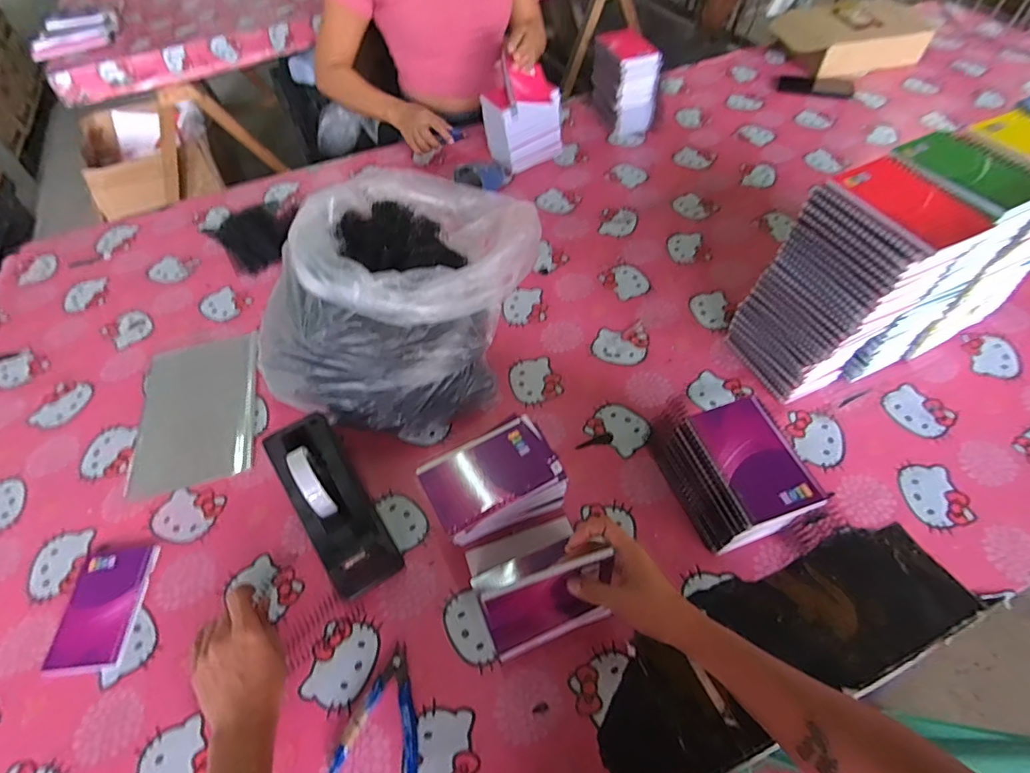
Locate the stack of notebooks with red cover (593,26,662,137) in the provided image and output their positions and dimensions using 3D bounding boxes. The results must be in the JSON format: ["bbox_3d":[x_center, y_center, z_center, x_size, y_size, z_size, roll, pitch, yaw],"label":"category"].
[{"bbox_3d":[0.235,-0.645,1.070,0.099,0.166,0.142,-15,55,-7],"label":"stack of notebooks with red cover"}]

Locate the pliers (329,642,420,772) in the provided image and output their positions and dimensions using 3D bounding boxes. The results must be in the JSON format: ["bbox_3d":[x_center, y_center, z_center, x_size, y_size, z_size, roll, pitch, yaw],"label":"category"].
[{"bbox_3d":[-0.118,0.335,0.503,0.081,0.011,0.119,18,58,15],"label":"pliers"}]

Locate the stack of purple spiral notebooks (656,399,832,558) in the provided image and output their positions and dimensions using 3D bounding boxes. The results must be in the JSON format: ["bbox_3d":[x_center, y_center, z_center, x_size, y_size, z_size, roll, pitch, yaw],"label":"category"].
[{"bbox_3d":[0.247,0.102,0.576,0.096,0.133,0.152,-21,56,-11],"label":"stack of purple spiral notebooks"}]

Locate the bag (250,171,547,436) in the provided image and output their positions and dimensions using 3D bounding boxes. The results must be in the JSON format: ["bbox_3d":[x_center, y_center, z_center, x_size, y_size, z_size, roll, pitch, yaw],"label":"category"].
[{"bbox_3d":[-0.146,-0.139,0.719,0.282,0.210,0.407,15,57,13],"label":"bag"}]

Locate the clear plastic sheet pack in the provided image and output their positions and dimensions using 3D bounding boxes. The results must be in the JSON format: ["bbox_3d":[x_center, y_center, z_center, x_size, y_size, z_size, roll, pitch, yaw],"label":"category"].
[{"bbox_3d":[-0.460,0.034,0.728,0.165,0.026,0.231,-12,55,-5],"label":"clear plastic sheet pack"}]

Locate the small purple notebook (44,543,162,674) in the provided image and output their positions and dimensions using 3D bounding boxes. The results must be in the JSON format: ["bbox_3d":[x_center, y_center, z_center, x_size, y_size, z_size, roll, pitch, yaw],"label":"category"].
[{"bbox_3d":[-0.472,0.255,0.581,0.084,0.007,0.132,-6,55,-1],"label":"small purple notebook"}]

